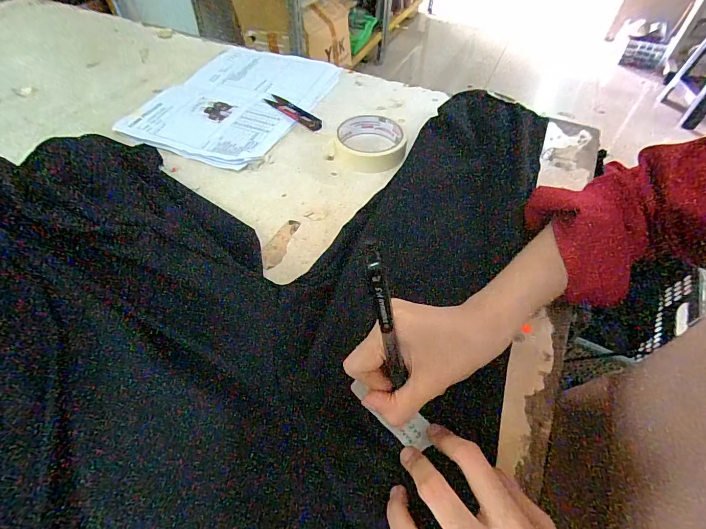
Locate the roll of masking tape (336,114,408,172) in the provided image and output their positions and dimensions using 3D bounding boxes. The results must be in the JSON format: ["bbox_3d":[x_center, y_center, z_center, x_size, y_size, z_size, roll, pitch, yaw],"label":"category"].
[{"bbox_3d":[0.022,-0.150,0.463,0.082,0.025,0.086,3,52,2],"label":"roll of masking tape"}]

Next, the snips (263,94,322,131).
[{"bbox_3d":[-0.084,-0.219,0.526,0.111,0.004,0.027,38,60,26],"label":"snips"}]

